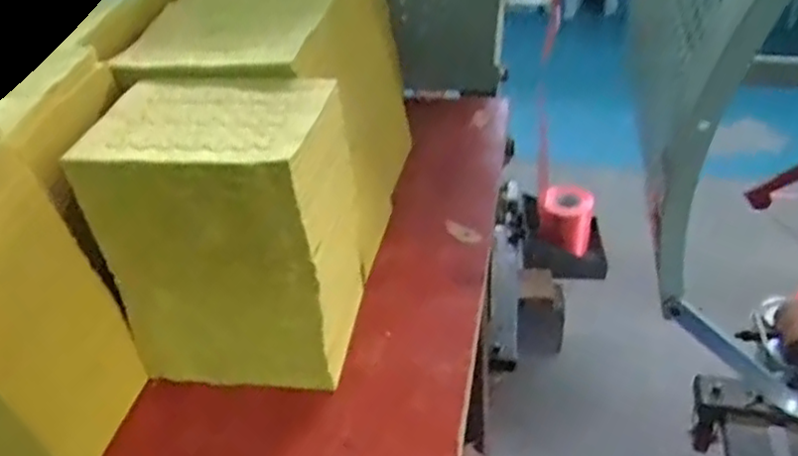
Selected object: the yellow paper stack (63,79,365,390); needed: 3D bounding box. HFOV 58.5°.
[{"bbox_3d":[-0.125,0.001,0.556,0.167,0.208,0.131,3,40,8],"label":"yellow paper stack"}]

